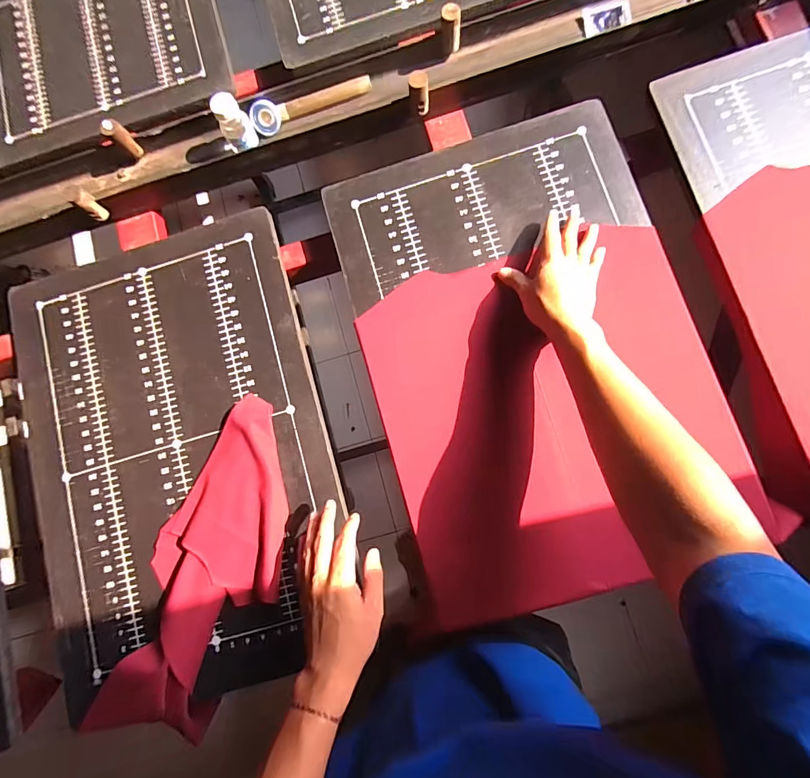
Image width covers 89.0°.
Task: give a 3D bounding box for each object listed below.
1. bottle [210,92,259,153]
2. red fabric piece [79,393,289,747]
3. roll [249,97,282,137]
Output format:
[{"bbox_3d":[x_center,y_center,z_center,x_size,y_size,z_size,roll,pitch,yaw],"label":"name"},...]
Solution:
[{"bbox_3d":[-0.230,-0.357,0.558,0.032,0.073,0.041,29,86,9],"label":"bottle"},{"bbox_3d":[-0.233,0.220,0.500,0.158,0.031,0.408,20,85,8],"label":"red fabric piece"},{"bbox_3d":[-0.193,-0.377,0.573,0.041,0.044,0.010,-13,40,1],"label":"roll"}]

